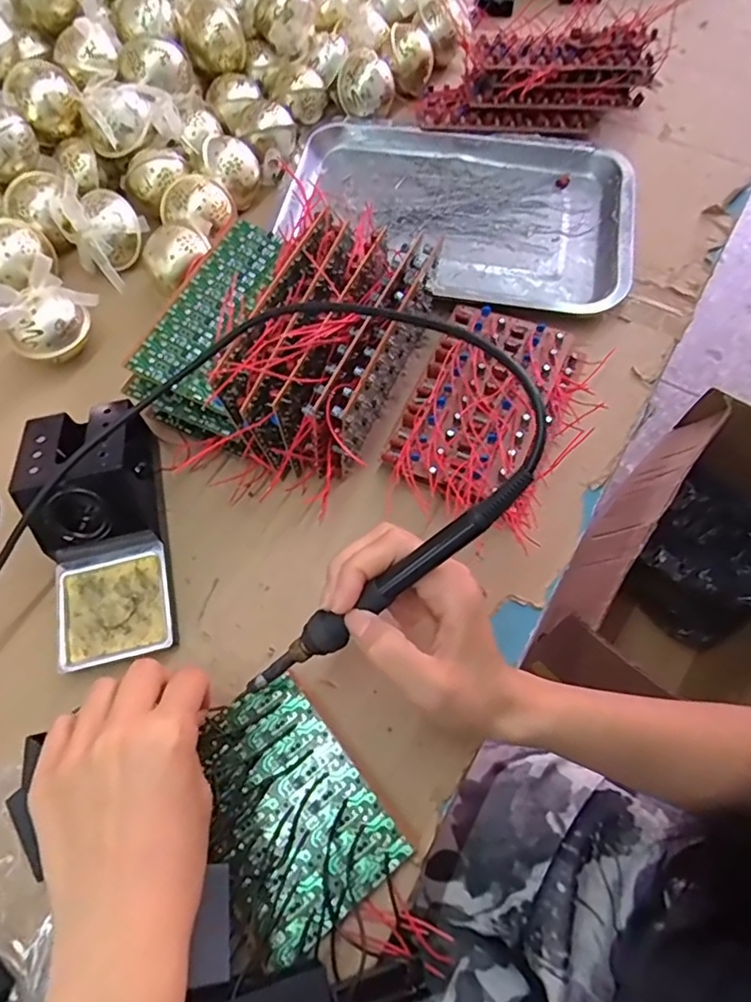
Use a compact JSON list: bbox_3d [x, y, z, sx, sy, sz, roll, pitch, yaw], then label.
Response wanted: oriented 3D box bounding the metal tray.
[{"bbox_3d":[0.068,-0.255,0.530,0.305,0.031,0.206,10,65,6],"label":"metal tray"}]

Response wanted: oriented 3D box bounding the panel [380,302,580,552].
[{"bbox_3d":[0.082,-0.073,0.432,0.104,0.026,0.165,22,67,11],"label":"panel"}]

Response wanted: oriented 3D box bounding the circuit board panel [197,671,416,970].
[{"bbox_3d":[-0.052,0.171,0.335,0.089,0.005,0.123,-36,68,-14],"label":"circuit board panel"}]

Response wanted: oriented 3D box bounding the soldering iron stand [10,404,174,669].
[{"bbox_3d":[-0.173,0.011,0.382,0.083,0.066,0.171,-13,65,-5],"label":"soldering iron stand"}]

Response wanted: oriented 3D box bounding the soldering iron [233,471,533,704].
[{"bbox_3d":[-0.003,0.051,0.303,0.202,0.014,0.018,-40,69,23],"label":"soldering iron"}]

